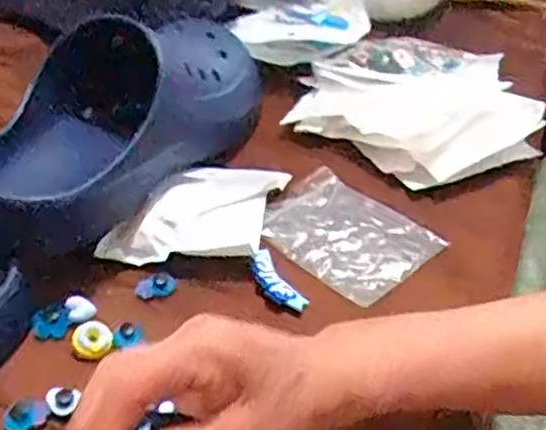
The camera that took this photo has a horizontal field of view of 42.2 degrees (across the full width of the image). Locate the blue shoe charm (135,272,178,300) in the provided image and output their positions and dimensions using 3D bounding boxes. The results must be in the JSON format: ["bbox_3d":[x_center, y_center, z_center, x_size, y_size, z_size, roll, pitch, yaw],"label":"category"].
[{"bbox_3d":[-0.079,0.048,0.475,0.028,0.005,0.018,-8,45,-5],"label":"blue shoe charm"}]

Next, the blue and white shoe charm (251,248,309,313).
[{"bbox_3d":[0.002,0.045,0.472,0.021,0.008,0.053,-28,63,-23],"label":"blue and white shoe charm"}]

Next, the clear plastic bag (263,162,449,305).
[{"bbox_3d":[0.051,0.012,0.504,0.081,0.004,0.117,-36,53,-28],"label":"clear plastic bag"}]

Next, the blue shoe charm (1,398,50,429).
[{"bbox_3d":[-0.142,0.116,0.407,0.027,0.006,0.020,-16,46,-12],"label":"blue shoe charm"}]

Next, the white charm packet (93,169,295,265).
[{"bbox_3d":[-0.056,0.000,0.513,0.127,0.023,0.078,-3,45,1],"label":"white charm packet"}]

